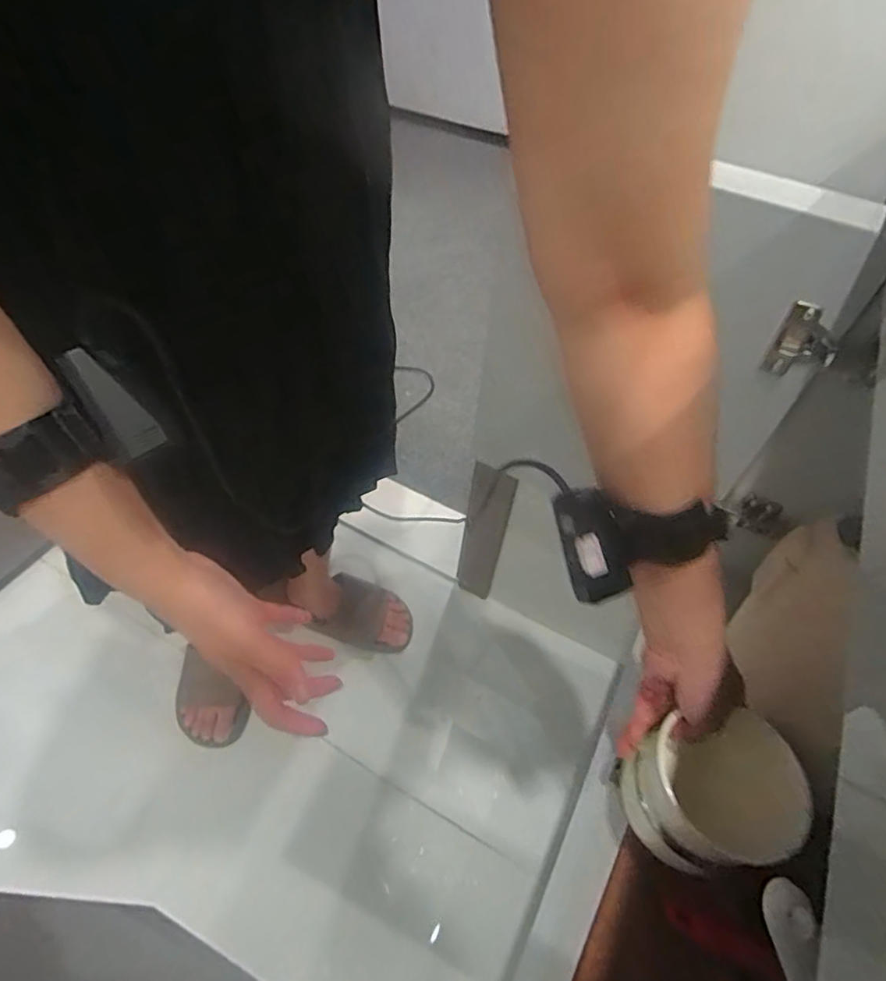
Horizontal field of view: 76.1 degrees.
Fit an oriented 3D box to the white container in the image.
[{"bbox_3d":[0.194,0.221,0.413,0.102,0.089,0.089,-4,54,-8],"label":"white container"}]

